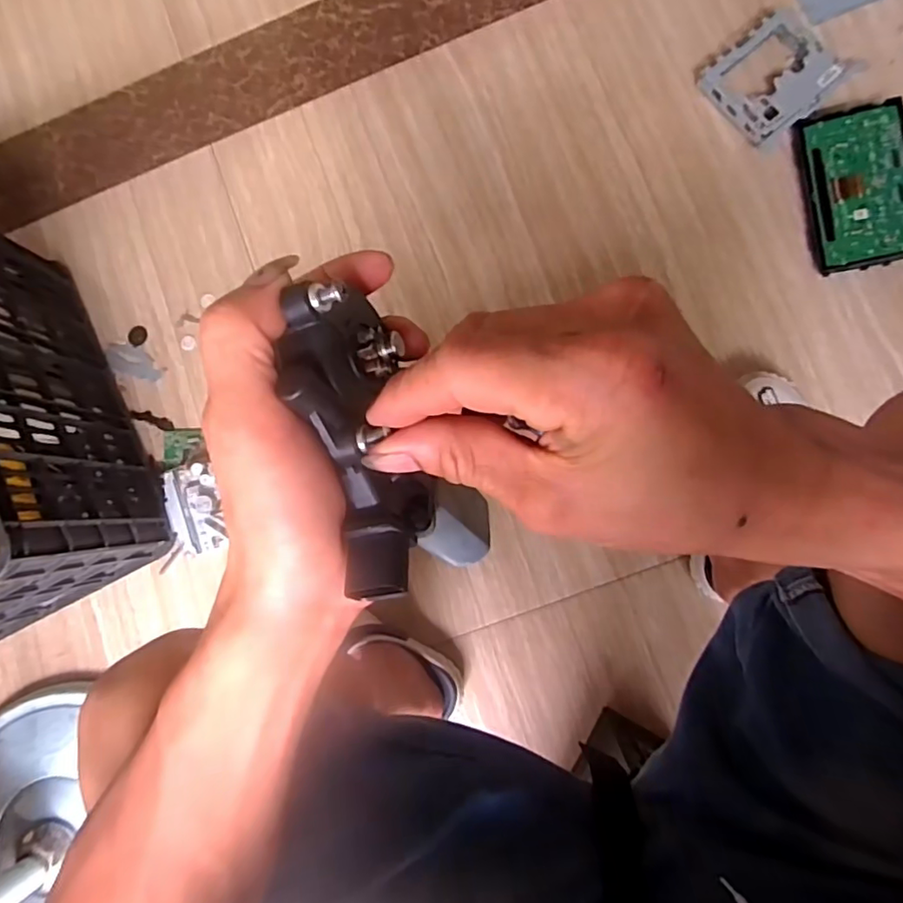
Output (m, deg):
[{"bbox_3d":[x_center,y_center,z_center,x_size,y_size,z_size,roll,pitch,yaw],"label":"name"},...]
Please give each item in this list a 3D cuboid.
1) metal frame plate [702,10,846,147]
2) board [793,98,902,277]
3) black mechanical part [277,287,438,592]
[{"bbox_3d":[0.423,-0.490,0.758,0.136,0.030,0.129,-38,81,3],"label":"metal frame plate"},{"bbox_3d":[0.521,-0.333,0.727,0.124,0.022,0.198,-9,90,23],"label":"board"},{"bbox_3d":[-0.031,-0.003,0.203,0.032,0.038,0.107,-12,98,7],"label":"black mechanical part"}]

